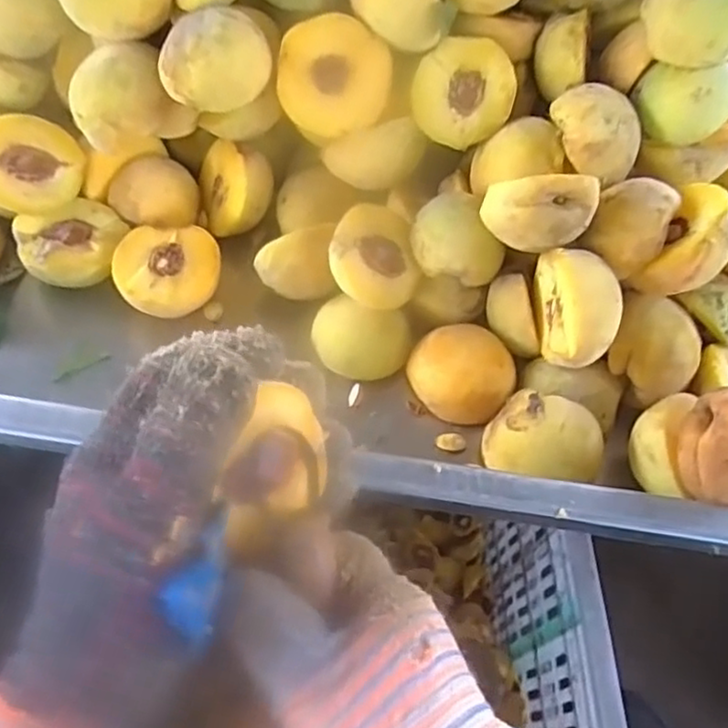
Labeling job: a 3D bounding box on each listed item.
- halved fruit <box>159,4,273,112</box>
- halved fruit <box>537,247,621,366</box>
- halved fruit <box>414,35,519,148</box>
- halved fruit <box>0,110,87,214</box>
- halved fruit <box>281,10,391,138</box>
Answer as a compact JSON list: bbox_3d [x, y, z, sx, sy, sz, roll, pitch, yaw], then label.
[{"bbox_3d":[-0.093,-0.184,0.404,0.066,0.035,0.057,-3,101,4],"label":"halved fruit"},{"bbox_3d":[0.126,-0.031,0.397,0.038,0.066,0.069,2,56,-4],"label":"halved fruit"},{"bbox_3d":[0.065,-0.177,0.446,0.063,0.033,0.067,23,95,0],"label":"halved fruit"},{"bbox_3d":[-0.219,-0.127,0.435,0.056,0.023,0.064,34,82,-19],"label":"halved fruit"},{"bbox_3d":[-0.021,-0.185,0.435,0.070,0.068,0.036,3,18,-12],"label":"halved fruit"}]

